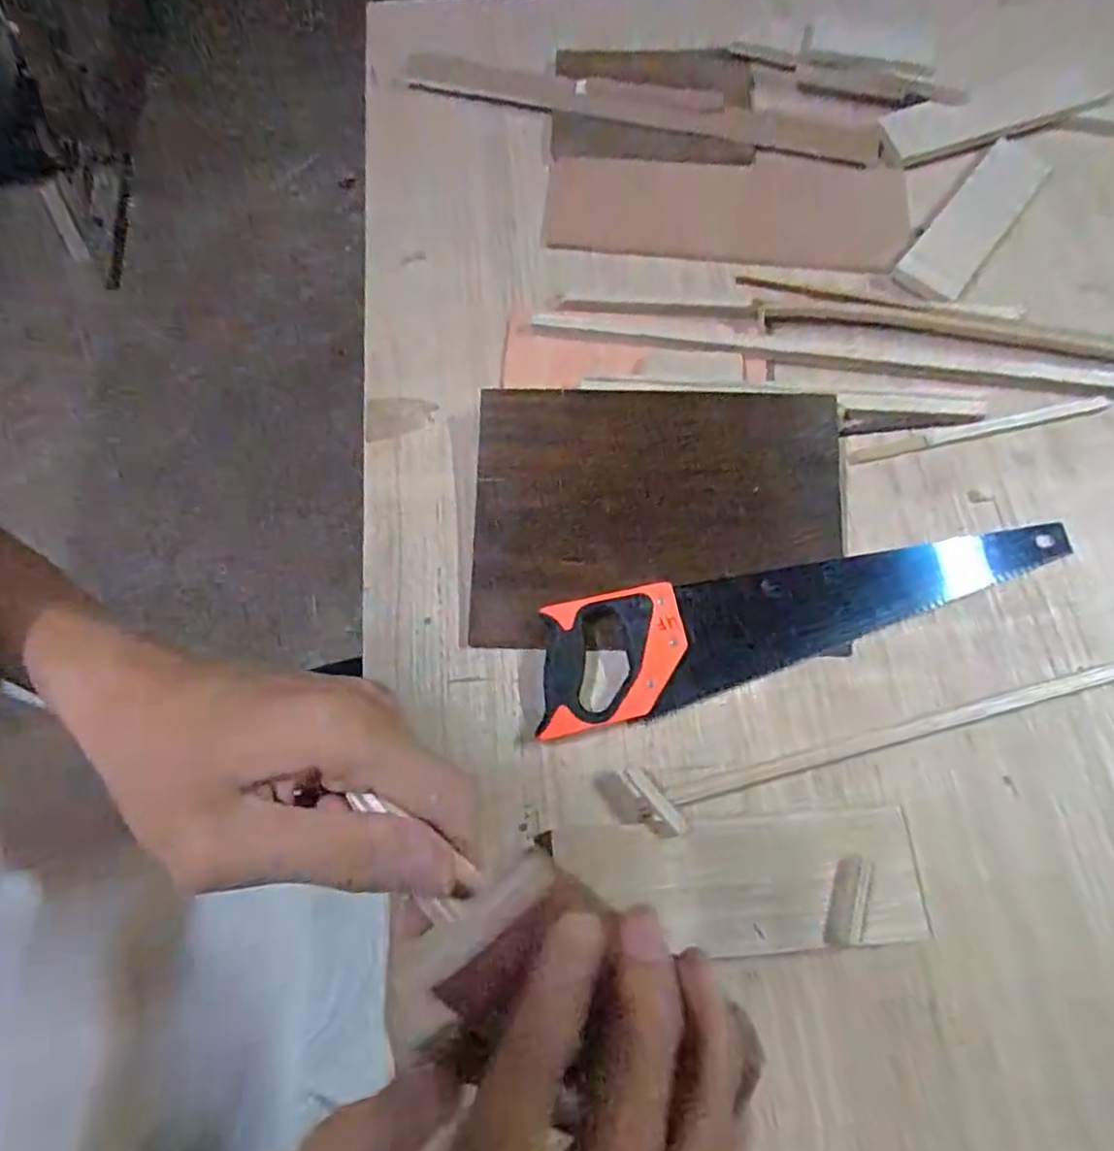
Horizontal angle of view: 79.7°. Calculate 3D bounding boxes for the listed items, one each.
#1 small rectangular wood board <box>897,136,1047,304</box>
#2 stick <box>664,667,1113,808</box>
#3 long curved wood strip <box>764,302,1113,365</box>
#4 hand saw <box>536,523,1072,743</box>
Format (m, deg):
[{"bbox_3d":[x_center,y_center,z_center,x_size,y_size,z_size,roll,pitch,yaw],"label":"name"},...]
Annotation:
[{"bbox_3d":[0.491,-0.418,0.781,0.072,0.011,0.262,37,76,11],"label":"small rectangular wood board"},{"bbox_3d":[0.300,0.138,0.582,0.420,0.010,0.016,-14,72,-5],"label":"stick"},{"bbox_3d":[0.526,-0.252,0.718,0.593,0.012,0.046,9,72,3],"label":"long curved wood strip"},{"bbox_3d":[0.235,0.040,0.608,0.508,0.030,0.111,-11,72,-3],"label":"hand saw"}]

